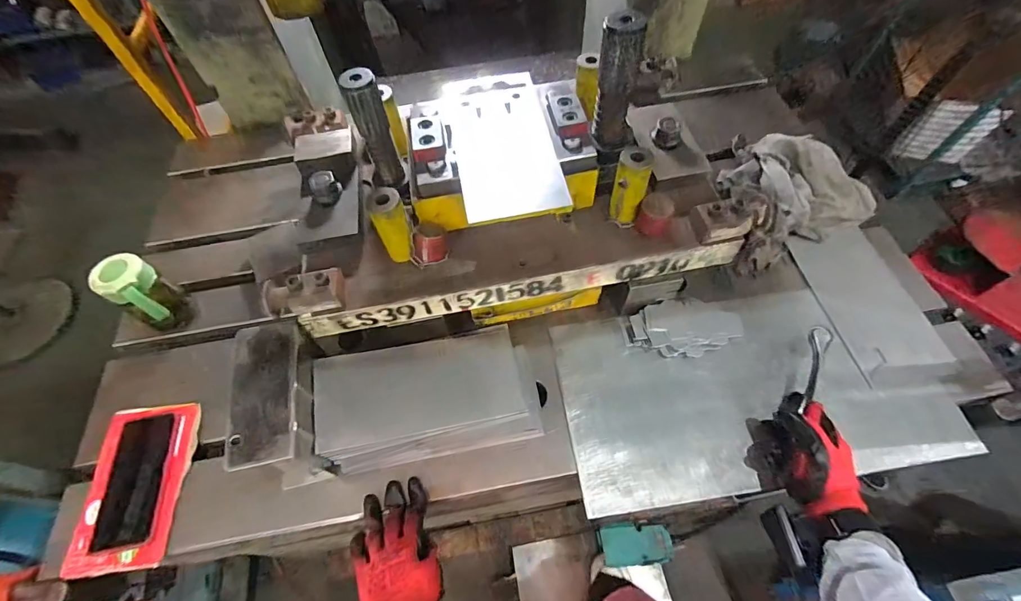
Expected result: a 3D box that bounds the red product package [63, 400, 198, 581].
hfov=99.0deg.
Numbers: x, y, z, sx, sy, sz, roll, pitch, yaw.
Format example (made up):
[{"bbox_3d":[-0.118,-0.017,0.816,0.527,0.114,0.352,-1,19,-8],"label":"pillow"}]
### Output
[{"bbox_3d":[-0.483,0.235,0.562,0.118,0.024,0.195,-7,58,-1],"label":"red product package"}]

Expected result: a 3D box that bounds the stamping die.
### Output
[{"bbox_3d":[-0.002,-0.156,0.591,0.604,0.233,0.288,-9,58,-2],"label":"stamping die"}]

